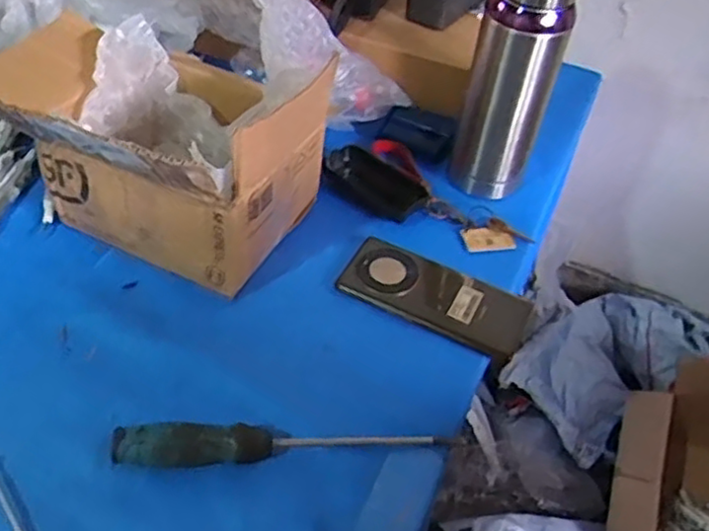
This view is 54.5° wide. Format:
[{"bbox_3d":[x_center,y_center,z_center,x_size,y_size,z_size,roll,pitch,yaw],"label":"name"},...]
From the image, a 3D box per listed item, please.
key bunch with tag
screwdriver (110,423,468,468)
[{"bbox_3d":[0.068,-0.071,0.692,0.204,0.019,0.090,29,49,20],"label":"key bunch with tag"},{"bbox_3d":[-0.044,0.122,0.490,0.242,0.025,0.026,-3,46,-10],"label":"screwdriver"}]

